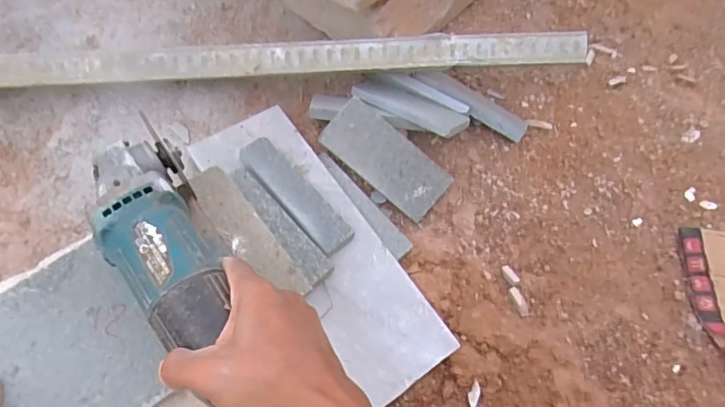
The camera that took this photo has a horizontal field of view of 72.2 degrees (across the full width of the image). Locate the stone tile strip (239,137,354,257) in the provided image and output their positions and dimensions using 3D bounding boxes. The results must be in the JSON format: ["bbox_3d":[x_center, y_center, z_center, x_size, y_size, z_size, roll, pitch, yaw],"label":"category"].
[{"bbox_3d":[-0.073,-0.012,0.528,0.037,0.011,0.155,-39,78,-21],"label":"stone tile strip"}]

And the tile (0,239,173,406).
[{"bbox_3d":[-0.254,0.134,0.391,0.168,0.014,0.151,-35,70,-18],"label":"tile"}]

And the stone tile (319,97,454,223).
[{"bbox_3d":[0.027,-0.050,0.563,0.147,0.006,0.066,41,90,0],"label":"stone tile"}]

